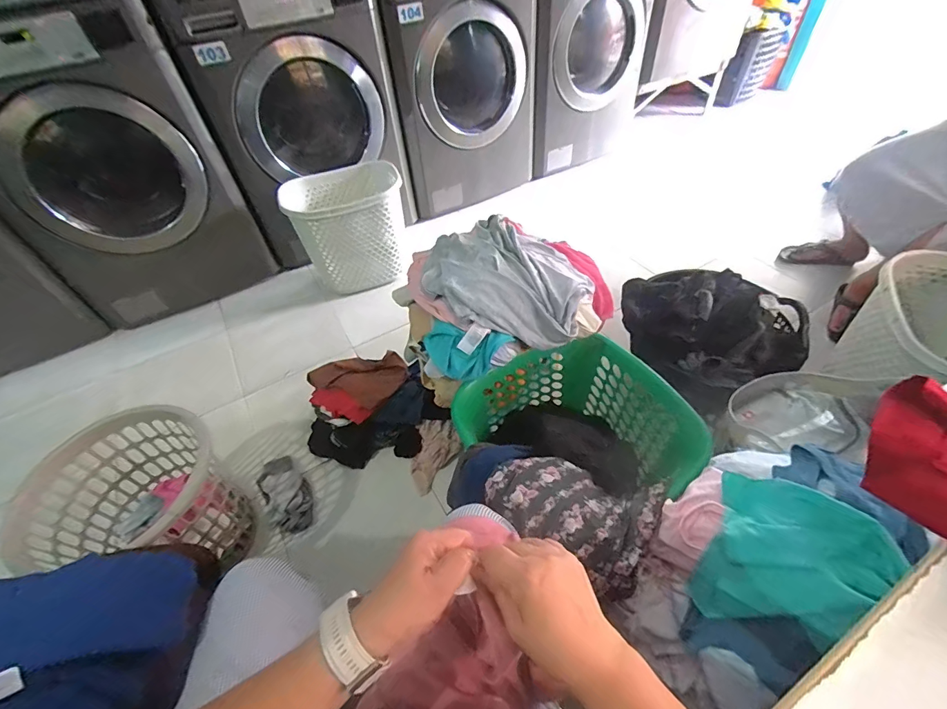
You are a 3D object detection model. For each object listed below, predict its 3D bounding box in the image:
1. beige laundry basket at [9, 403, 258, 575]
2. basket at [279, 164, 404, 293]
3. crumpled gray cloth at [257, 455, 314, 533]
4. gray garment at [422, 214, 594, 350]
[{"bbox_3d":[-0.708,0.356,0.948,0.343,0.327,0.343,24,55,24],"label":"beige laundry basket"},{"bbox_3d":[-0.486,-0.512,1.681,0.415,0.397,0.344,-19,50,-11],"label":"basket"},{"bbox_3d":[-0.518,0.376,1.149,0.114,0.062,0.234,-30,53,-19],"label":"crumpled gray cloth"},{"bbox_3d":[0.066,-0.151,0.860,0.317,0.132,0.251,12,51,16],"label":"gray garment"}]

